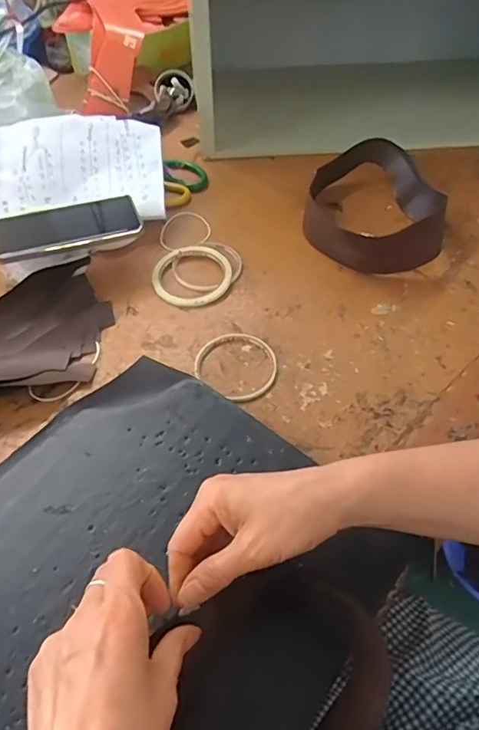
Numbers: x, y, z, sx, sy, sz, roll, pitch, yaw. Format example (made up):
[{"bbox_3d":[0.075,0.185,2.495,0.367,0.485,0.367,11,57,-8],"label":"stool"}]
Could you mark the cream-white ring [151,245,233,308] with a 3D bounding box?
[{"bbox_3d":[-0.057,-0.109,0.619,0.094,0.010,0.098,0,52,0],"label":"cream-white ring"}]

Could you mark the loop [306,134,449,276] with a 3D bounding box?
[{"bbox_3d":[0.174,-0.209,0.658,0.164,0.055,0.225,12,53,9],"label":"loop"}]

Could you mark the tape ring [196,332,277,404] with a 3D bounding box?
[{"bbox_3d":[-0.003,-0.001,0.539,0.086,0.005,0.085,0,52,0],"label":"tape ring"}]

